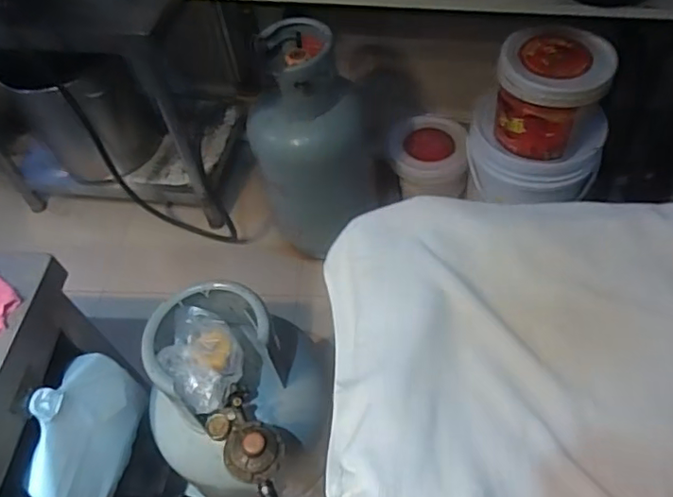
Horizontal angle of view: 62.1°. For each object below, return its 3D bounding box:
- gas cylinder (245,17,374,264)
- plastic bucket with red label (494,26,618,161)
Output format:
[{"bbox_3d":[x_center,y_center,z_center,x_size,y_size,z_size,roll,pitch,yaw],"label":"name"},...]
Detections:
[{"bbox_3d":[-0.059,-0.279,1.437,0.267,0.553,0.266,-2,54,3],"label":"gas cylinder"},{"bbox_3d":[0.481,-0.343,1.273,0.231,0.221,0.201,7,55,10],"label":"plastic bucket with red label"}]

